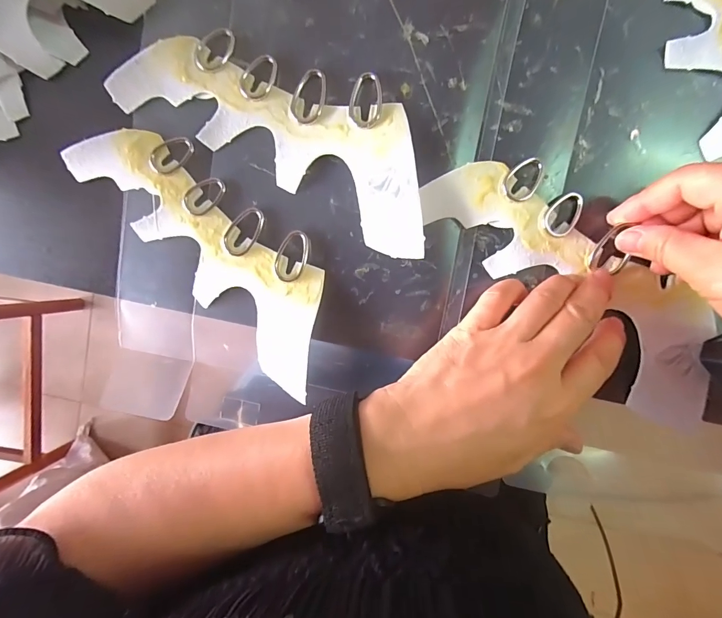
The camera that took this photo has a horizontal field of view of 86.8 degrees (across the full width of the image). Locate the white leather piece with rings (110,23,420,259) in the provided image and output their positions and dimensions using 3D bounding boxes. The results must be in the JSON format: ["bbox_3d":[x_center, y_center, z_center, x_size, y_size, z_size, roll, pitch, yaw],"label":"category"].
[{"bbox_3d":[-0.047,-0.112,0.233,0.210,0.014,0.079,27,97,2],"label":"white leather piece with rings"}]

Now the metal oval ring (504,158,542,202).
[{"bbox_3d":[0.097,-0.077,0.226,0.018,0.004,0.027,40,97,0],"label":"metal oval ring"}]

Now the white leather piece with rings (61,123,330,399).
[{"bbox_3d":[-0.092,-0.043,0.244,0.075,0.014,0.208,-43,91,7],"label":"white leather piece with rings"}]

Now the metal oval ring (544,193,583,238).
[{"bbox_3d":[0.121,-0.057,0.228,0.019,0.004,0.028,32,97,1],"label":"metal oval ring"}]

